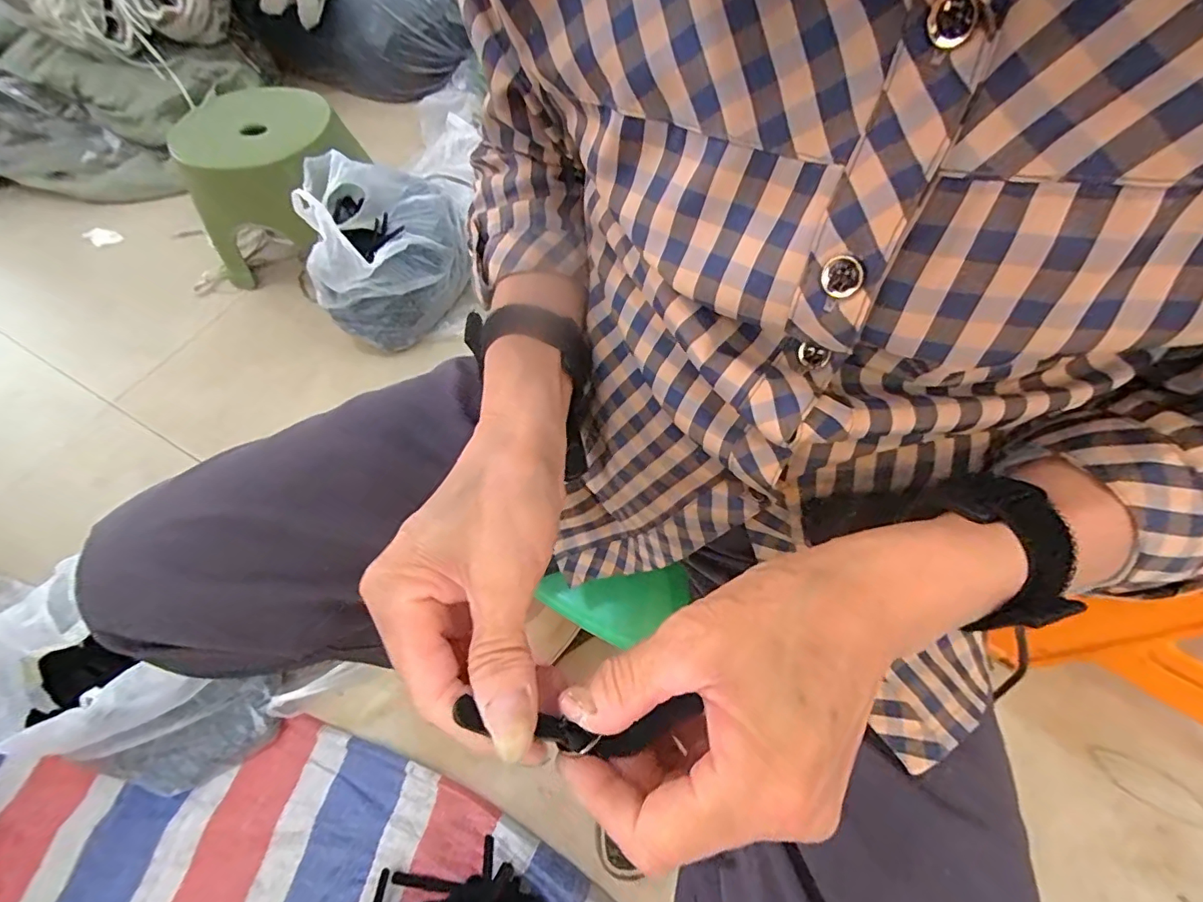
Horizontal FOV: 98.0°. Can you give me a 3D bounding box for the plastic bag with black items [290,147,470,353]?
[{"bbox_3d":[-0.349,-0.340,0.851,0.256,0.212,0.216,-24,63,-12],"label":"plastic bag with black items"}]

